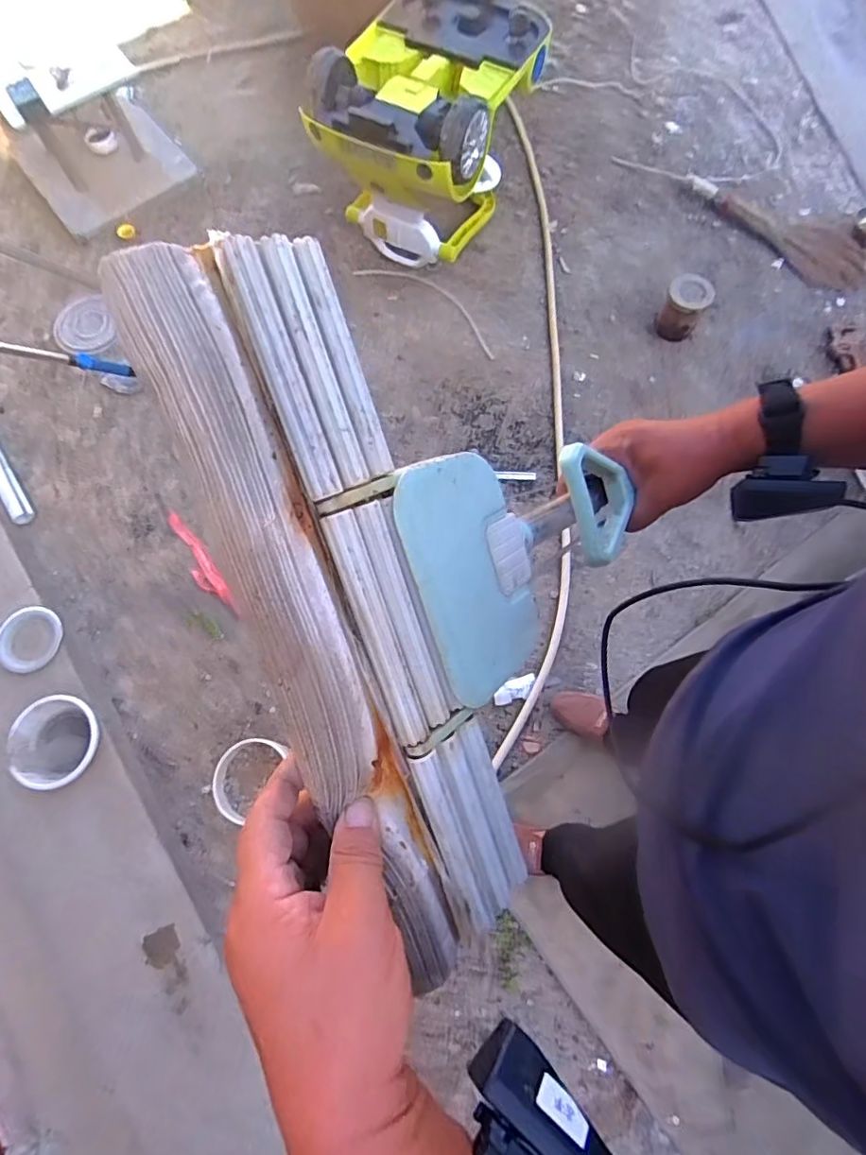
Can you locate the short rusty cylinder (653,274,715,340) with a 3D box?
[{"bbox_3d":[0.718,-0.776,1.551,0.119,0.112,0.156,36,77,12],"label":"short rusty cylinder"}]

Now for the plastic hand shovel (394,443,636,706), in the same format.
[{"bbox_3d":[0.068,-0.030,0.371,0.227,0.031,0.140,-32,109,-37],"label":"plastic hand shovel"}]

